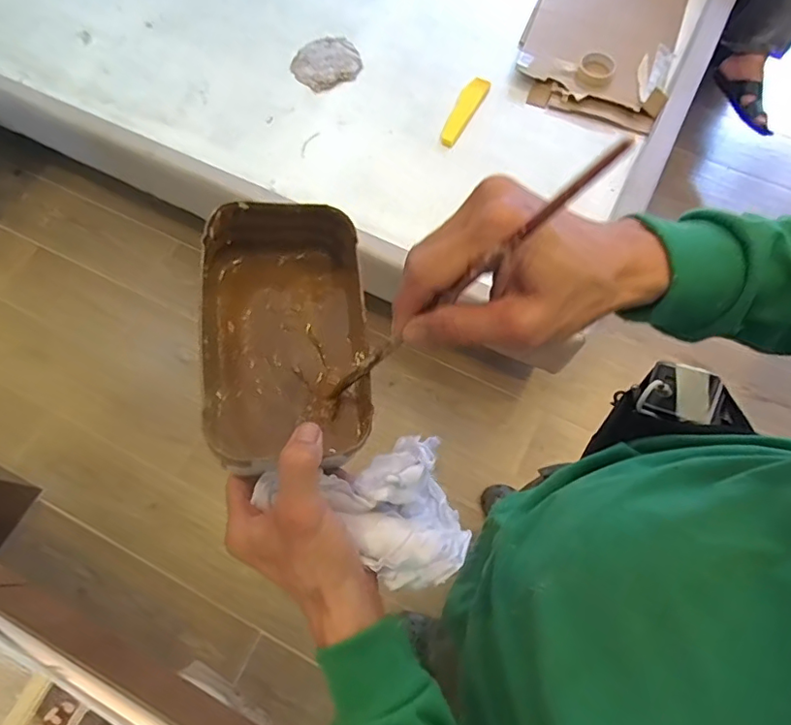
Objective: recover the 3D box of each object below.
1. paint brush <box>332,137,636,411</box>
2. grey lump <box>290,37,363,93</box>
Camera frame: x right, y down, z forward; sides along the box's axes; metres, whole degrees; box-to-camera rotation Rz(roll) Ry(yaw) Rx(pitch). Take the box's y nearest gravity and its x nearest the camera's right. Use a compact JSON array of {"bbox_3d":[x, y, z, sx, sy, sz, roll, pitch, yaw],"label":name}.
[{"bbox_3d":[0.015,-0.019,0.286,0.005,0.273,0.019,9,64,-26],"label":"paint brush"},{"bbox_3d":[-0.178,-0.774,1.415,0.174,0.026,0.160,0,69,0],"label":"grey lump"}]

